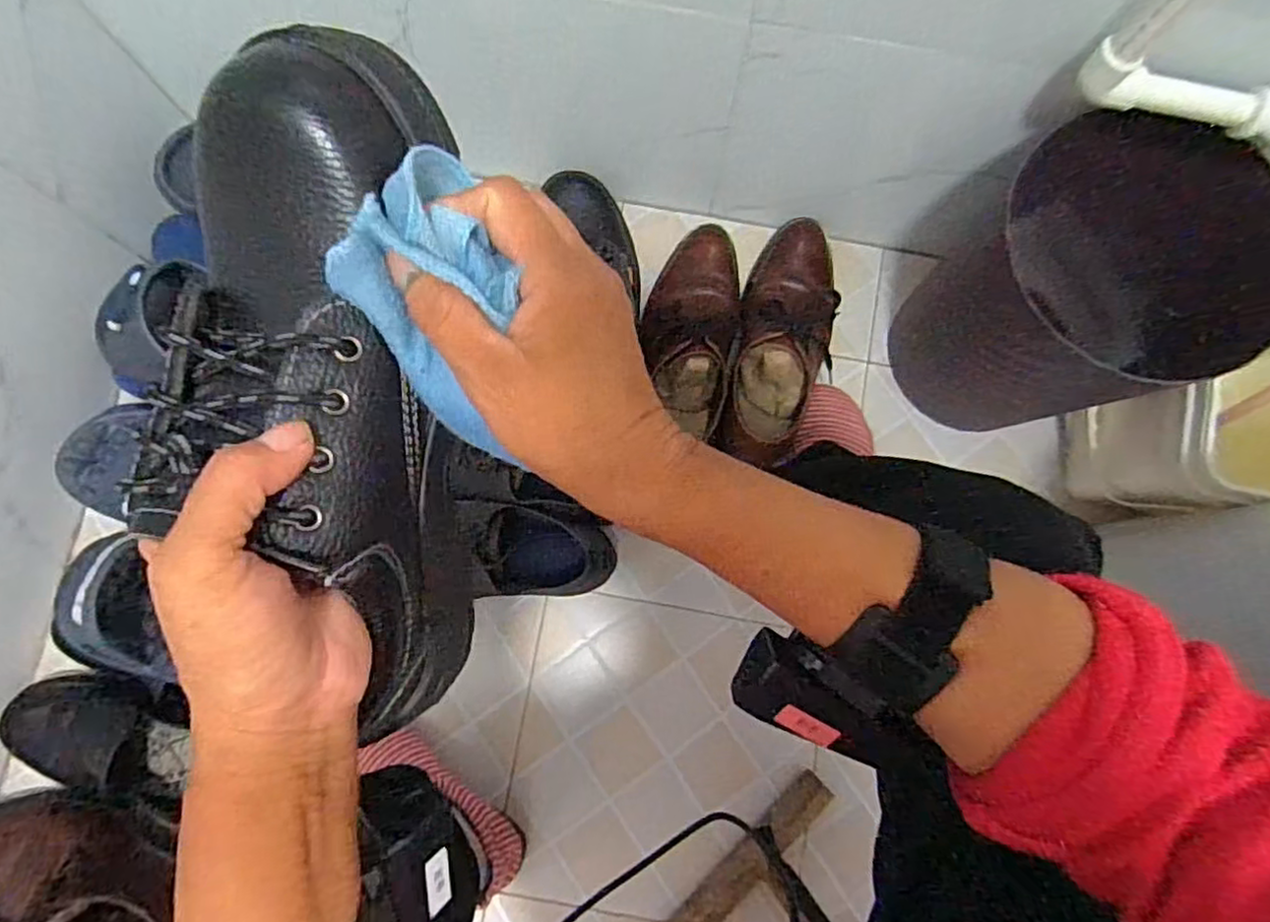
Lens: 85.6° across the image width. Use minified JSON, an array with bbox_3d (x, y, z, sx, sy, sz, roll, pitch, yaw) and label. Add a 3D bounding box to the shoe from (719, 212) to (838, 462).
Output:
[{"bbox_3d":[0.161,-0.136,0.737,0.102,0.115,0.276,14,80,2],"label":"shoe"}]

